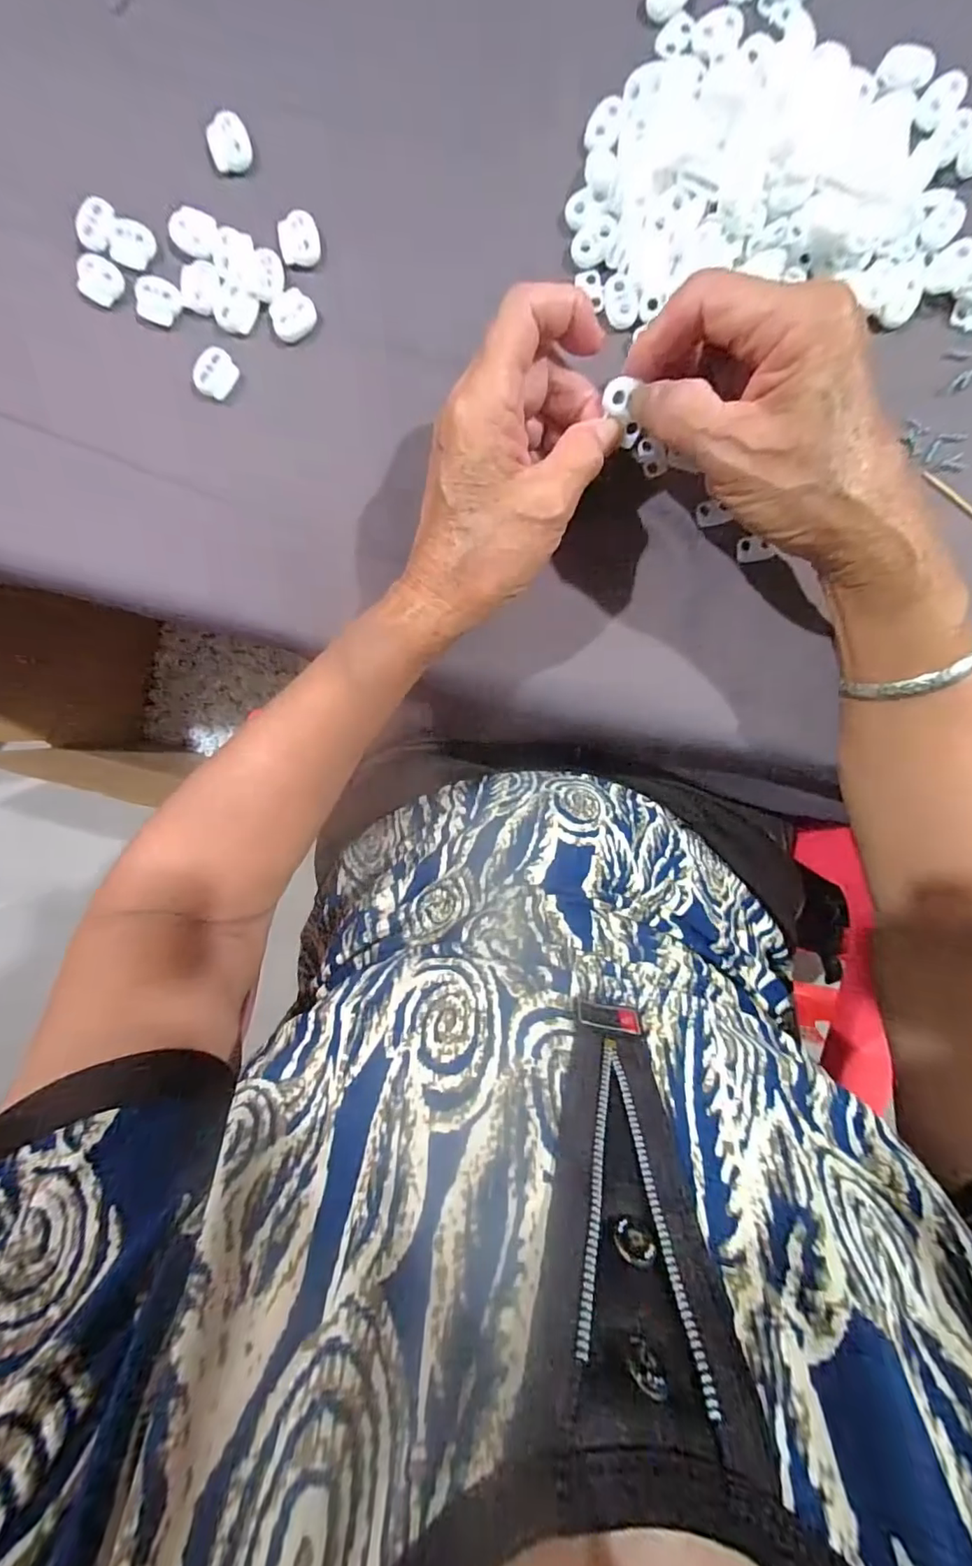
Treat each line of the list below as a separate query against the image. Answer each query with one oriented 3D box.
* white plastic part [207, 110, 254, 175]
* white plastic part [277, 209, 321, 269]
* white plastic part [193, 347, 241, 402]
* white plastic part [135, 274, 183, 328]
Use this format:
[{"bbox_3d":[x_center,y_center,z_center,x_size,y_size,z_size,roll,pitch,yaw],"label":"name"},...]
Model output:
[{"bbox_3d":[-0.122,-0.303,0.255,0.020,0.008,0.018,-18,97,4],"label":"white plastic part"},{"bbox_3d":[-0.091,-0.265,0.260,0.019,0.004,0.022,-7,97,2],"label":"white plastic part"},{"bbox_3d":[-0.137,-0.207,0.271,0.017,0.004,0.022,44,96,-4],"label":"white plastic part"},{"bbox_3d":[-0.164,-0.240,0.266,0.022,0.004,0.019,22,98,-2],"label":"white plastic part"}]

